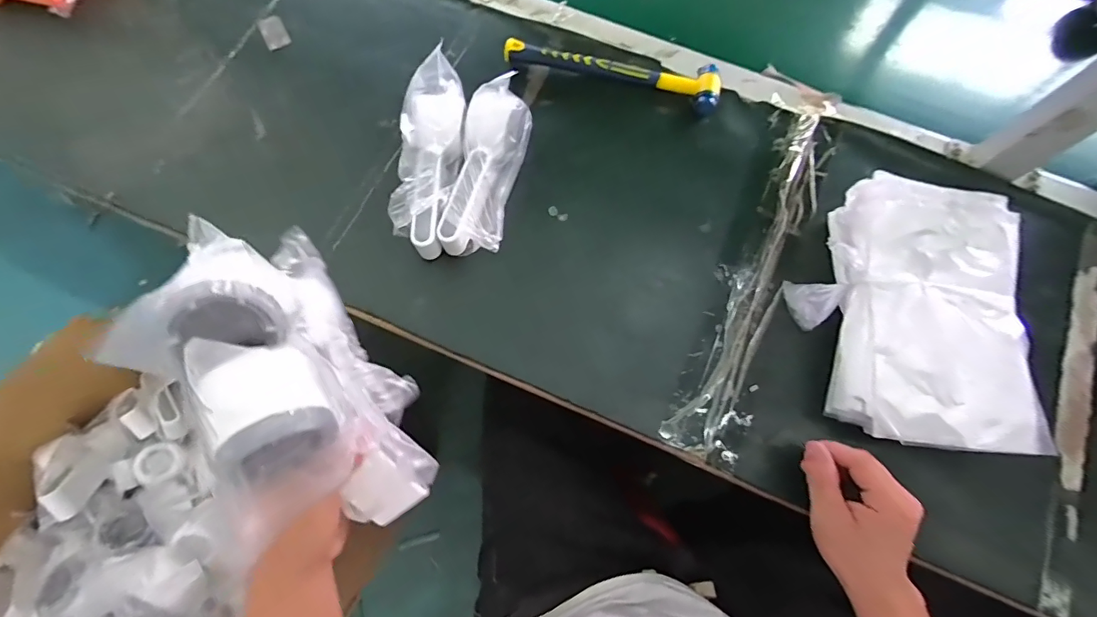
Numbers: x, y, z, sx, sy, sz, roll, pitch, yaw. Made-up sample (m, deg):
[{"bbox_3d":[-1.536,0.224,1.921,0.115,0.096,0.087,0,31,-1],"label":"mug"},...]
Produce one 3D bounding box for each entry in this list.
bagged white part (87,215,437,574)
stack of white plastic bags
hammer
[{"bbox_3d":[-0.149,0.045,0.295,0.079,0.152,0.190,-31,76,-10],"label":"bagged white part"},{"bbox_3d":[0.332,0.001,0.445,0.190,0.050,0.241,3,73,-1],"label":"stack of white plastic bags"},{"bbox_3d":[0.074,-0.276,0.560,0.243,0.029,0.061,18,73,4],"label":"hammer"}]

